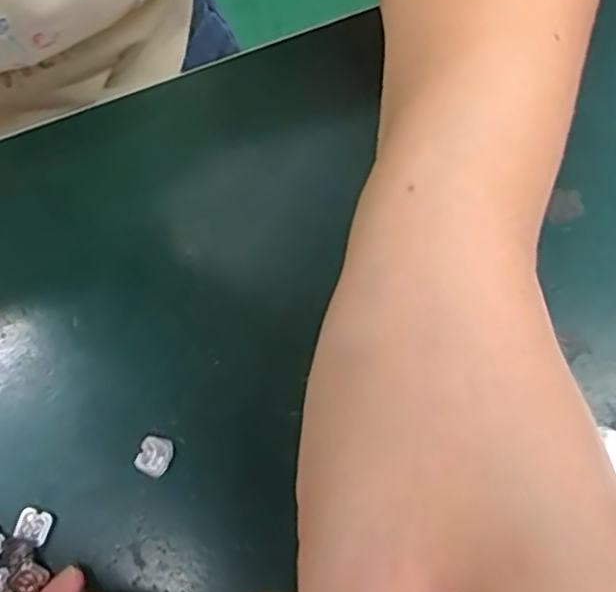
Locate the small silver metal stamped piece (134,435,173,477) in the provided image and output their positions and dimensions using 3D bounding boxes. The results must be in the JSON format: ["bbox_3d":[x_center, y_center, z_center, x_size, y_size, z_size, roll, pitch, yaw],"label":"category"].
[{"bbox_3d":[-0.049,0.051,0.205,0.010,0.004,0.012,17,74,4],"label":"small silver metal stamped piece"}]

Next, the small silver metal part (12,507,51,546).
[{"bbox_3d":[-0.085,0.071,0.197,0.010,0.004,0.009,15,74,3],"label":"small silver metal part"}]

